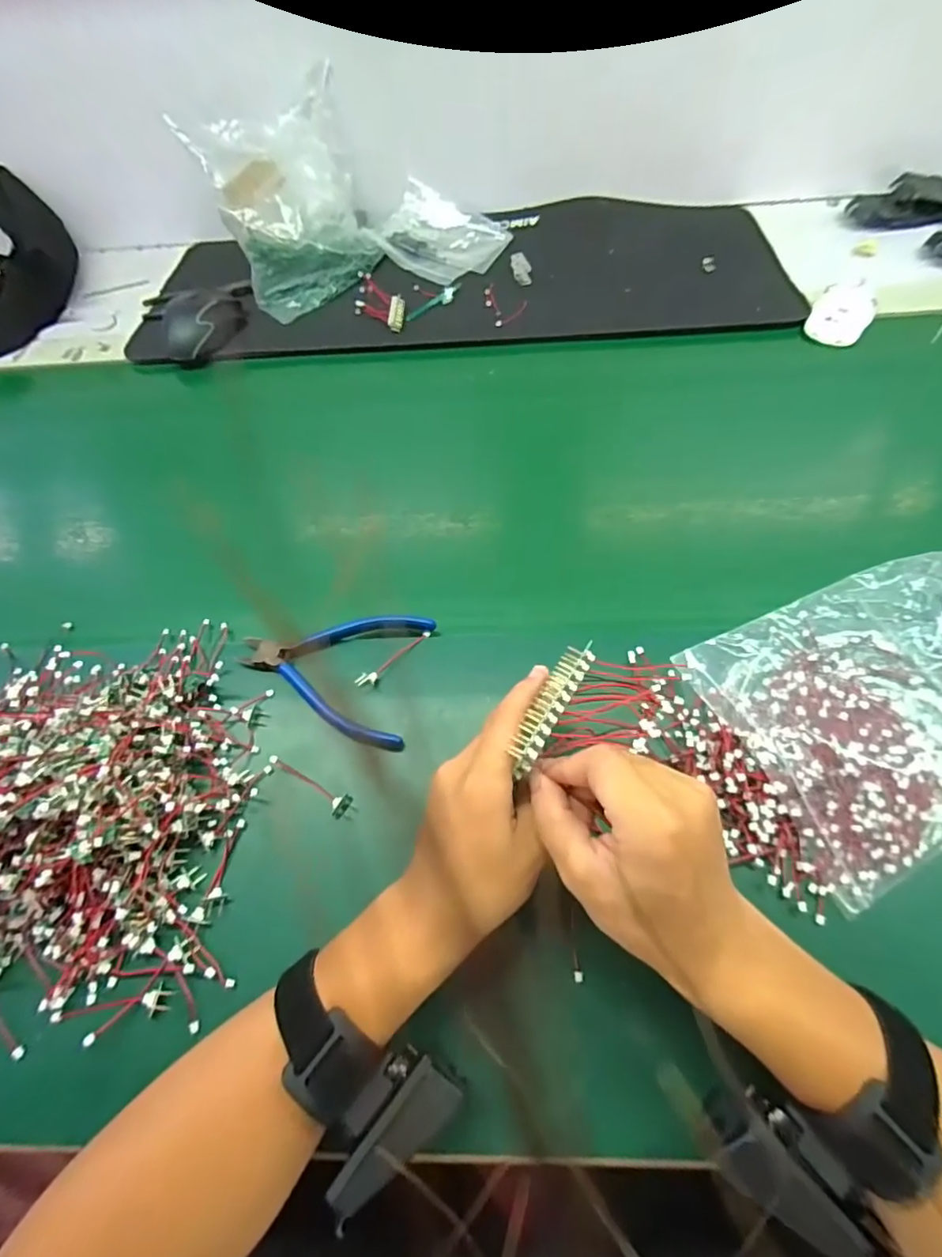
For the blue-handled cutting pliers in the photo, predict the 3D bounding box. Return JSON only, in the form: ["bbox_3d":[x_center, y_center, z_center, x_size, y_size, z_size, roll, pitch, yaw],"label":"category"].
[{"bbox_3d":[-0.102,0.027,0.408,0.132,0.014,0.095,7,58,9],"label":"blue-handled cutting pliers"}]

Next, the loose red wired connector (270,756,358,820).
[{"bbox_3d":[-0.105,0.104,0.371,0.066,0.018,0.015,30,64,21],"label":"loose red wired connector"}]

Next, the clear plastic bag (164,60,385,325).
[{"bbox_3d":[-0.208,-0.517,0.680,0.192,0.139,0.201,-27,60,-13],"label":"clear plastic bag"}]

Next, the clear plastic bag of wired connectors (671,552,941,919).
[{"bbox_3d":[0.281,0.040,0.363,0.231,0.029,0.164,-24,59,-11],"label":"clear plastic bag of wired connectors"}]

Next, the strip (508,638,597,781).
[{"bbox_3d":[0.042,0.040,0.293,0.016,0.015,0.079,25,62,19],"label":"strip"}]

